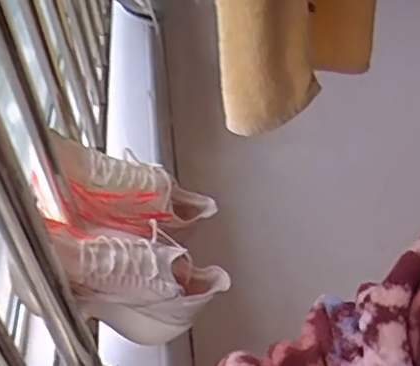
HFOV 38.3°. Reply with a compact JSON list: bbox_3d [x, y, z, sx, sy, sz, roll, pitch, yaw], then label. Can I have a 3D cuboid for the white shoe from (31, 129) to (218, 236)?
[{"bbox_3d":[-0.108,0.013,0.793,0.267,0.086,0.114,16,27,-37],"label":"white shoe"}]

